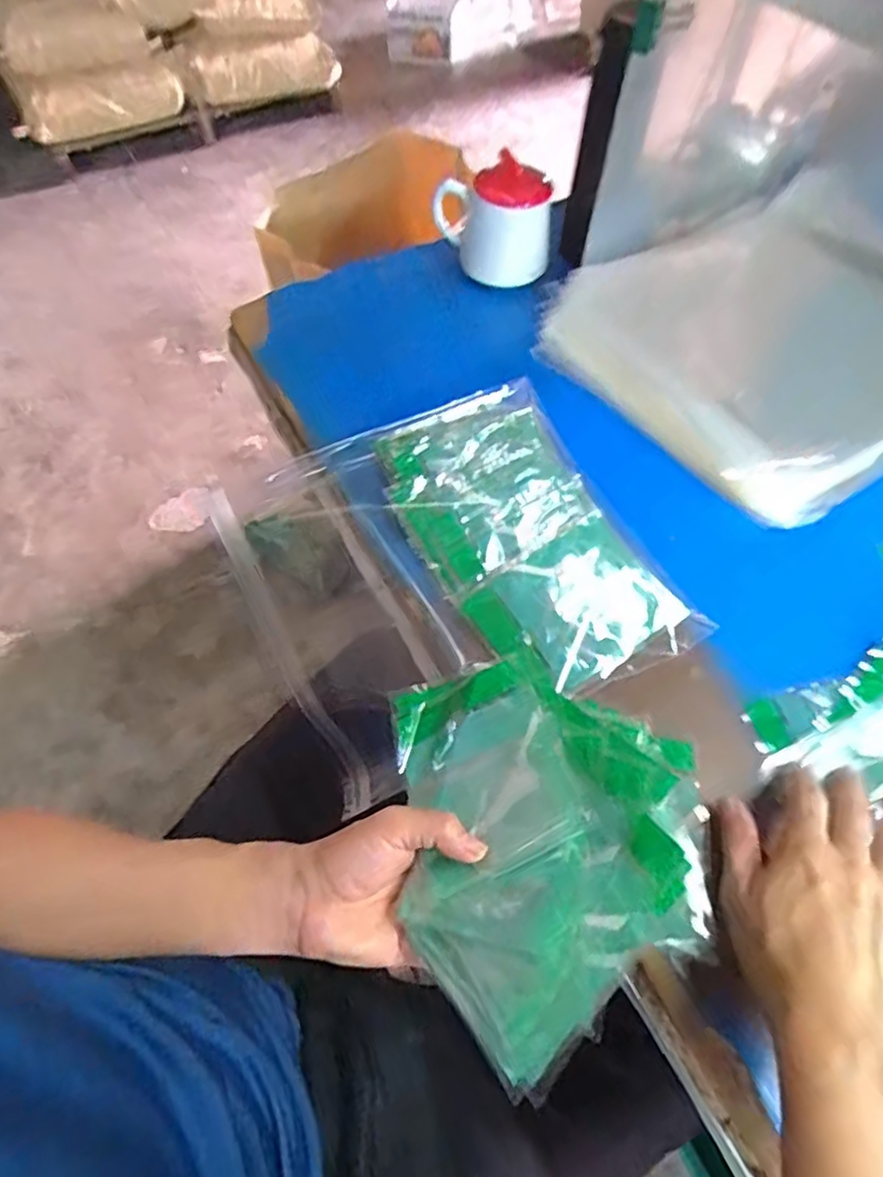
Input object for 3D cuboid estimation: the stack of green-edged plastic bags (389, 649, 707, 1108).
[{"bbox_3d":[0.061,0.130,0.381,0.199,0.072,0.214,-27,63,-15],"label":"stack of green-edged plastic bags"}]

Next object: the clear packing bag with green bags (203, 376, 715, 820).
[{"bbox_3d":[-0.004,-0.017,0.499,0.296,0.034,0.286,-27,73,0],"label":"clear packing bag with green bags"}]

